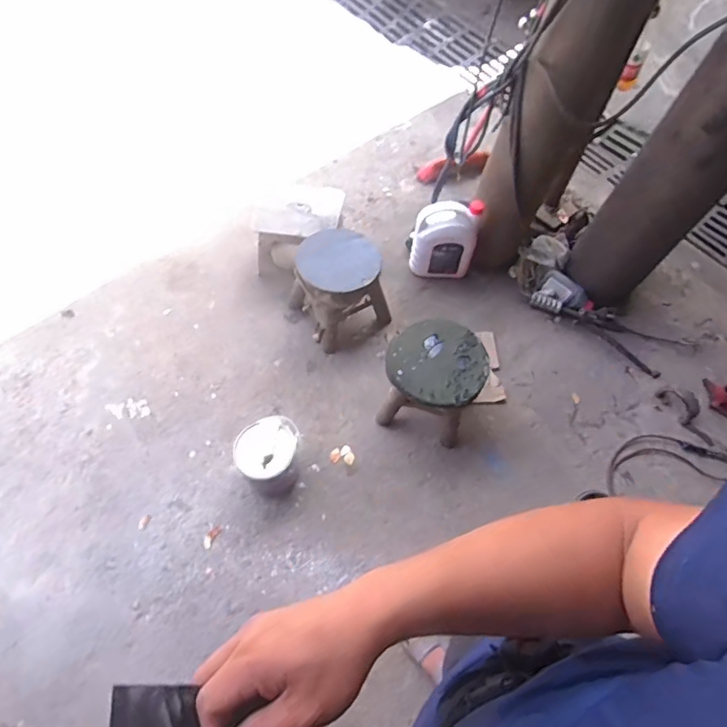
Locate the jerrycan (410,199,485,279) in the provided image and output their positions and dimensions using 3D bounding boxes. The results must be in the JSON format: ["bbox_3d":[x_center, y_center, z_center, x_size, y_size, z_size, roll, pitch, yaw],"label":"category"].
[{"bbox_3d":[0.277,-0.424,1.744,0.220,0.277,0.131,-7,59,-6],"label":"jerrycan"}]

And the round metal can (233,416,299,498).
[{"bbox_3d":[-0.257,0.257,1.370,0.156,0.186,0.160,1,60,-2],"label":"round metal can"}]

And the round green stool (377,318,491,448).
[{"bbox_3d":[0.194,0.060,1.448,0.273,0.280,0.245,6,59,1],"label":"round green stool"}]

